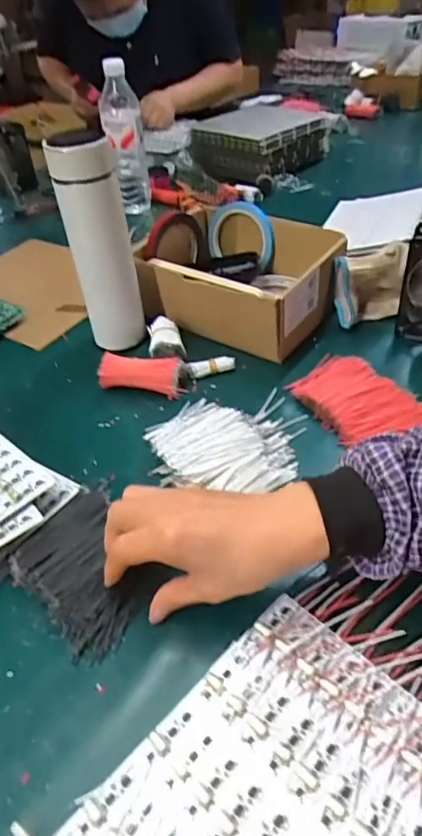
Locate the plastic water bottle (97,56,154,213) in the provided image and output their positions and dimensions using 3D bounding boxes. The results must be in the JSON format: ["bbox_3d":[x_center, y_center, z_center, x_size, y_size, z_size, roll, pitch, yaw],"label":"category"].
[{"bbox_3d":[-0.151,-0.491,0.915,0.065,0.226,0.074,-9,42,-4],"label":"plastic water bottle"}]

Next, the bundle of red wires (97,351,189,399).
[{"bbox_3d":[-0.072,-0.047,0.561,0.094,0.033,0.030,8,42,15],"label":"bundle of red wires"}]

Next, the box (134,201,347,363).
[{"bbox_3d":[0.038,-0.179,0.643,0.220,0.082,0.180,23,47,29],"label":"box"}]

